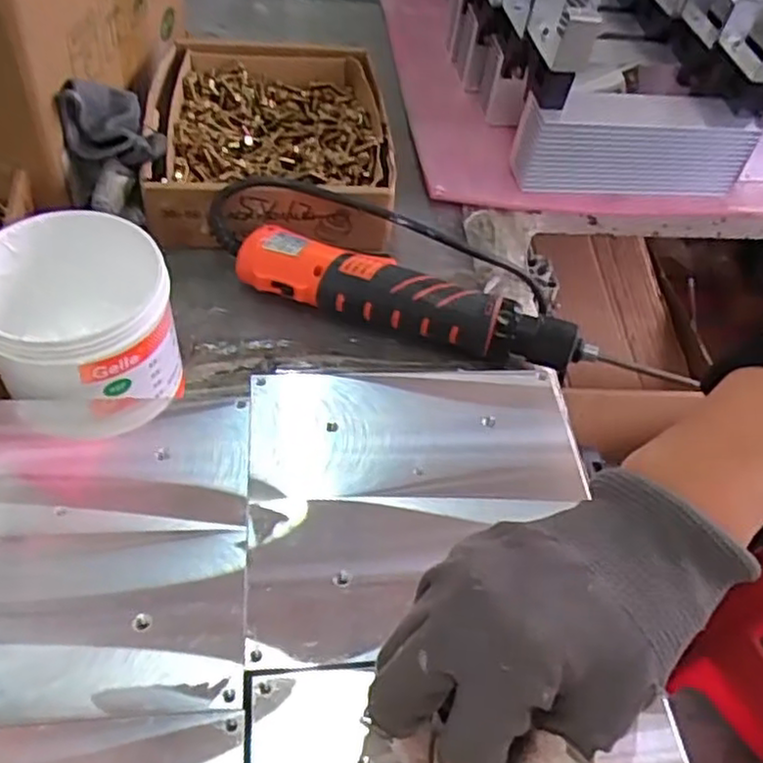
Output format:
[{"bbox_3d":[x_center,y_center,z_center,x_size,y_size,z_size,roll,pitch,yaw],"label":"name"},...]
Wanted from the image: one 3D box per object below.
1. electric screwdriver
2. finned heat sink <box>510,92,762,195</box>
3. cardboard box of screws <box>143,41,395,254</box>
[{"bbox_3d":[0.045,-0.046,0.464,0.287,0.044,0.041,16,49,7],"label":"electric screwdriver"},{"bbox_3d":[0.208,-0.195,0.594,0.186,0.075,0.052,0,49,-7],"label":"finned heat sink"},{"bbox_3d":[-0.088,-0.199,0.577,0.176,0.055,0.235,0,49,-7],"label":"cardboard box of screws"}]

